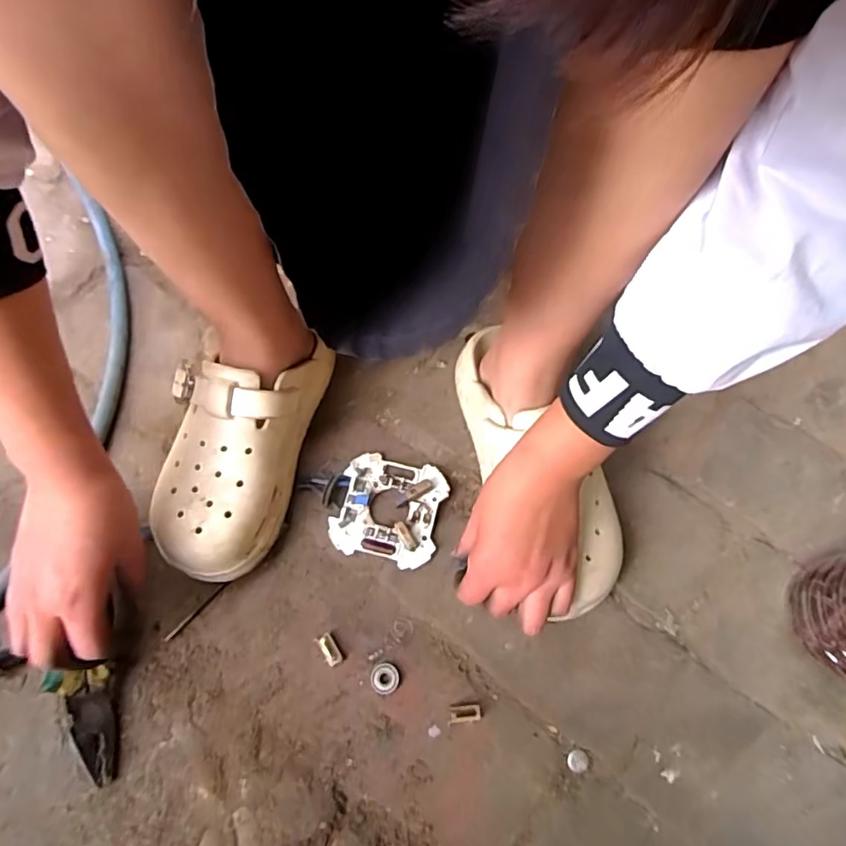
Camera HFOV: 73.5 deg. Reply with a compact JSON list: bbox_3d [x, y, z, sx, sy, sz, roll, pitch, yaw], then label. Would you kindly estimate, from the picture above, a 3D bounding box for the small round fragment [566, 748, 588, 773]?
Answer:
[{"bbox_3d":[0.117,0.254,0.426,0.015,0.004,0.015,1,69,-1],"label":"small round fragment"}]

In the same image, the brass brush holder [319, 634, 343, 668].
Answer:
[{"bbox_3d":[-0.073,0.178,0.444,0.011,0.010,0.024,-30,73,-12],"label":"brass brush holder"}]

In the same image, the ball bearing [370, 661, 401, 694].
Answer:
[{"bbox_3d":[-0.029,0.198,0.439,0.022,0.007,0.023,1,69,-1],"label":"ball bearing"}]

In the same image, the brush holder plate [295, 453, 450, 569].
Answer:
[{"bbox_3d":[-0.043,0.069,0.486,0.117,0.018,0.086,14,69,4],"label":"brush holder plate"}]

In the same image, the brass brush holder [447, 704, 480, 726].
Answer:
[{"bbox_3d":[0.031,0.220,0.427,0.025,0.013,0.012,-5,69,-4],"label":"brass brush holder"}]

